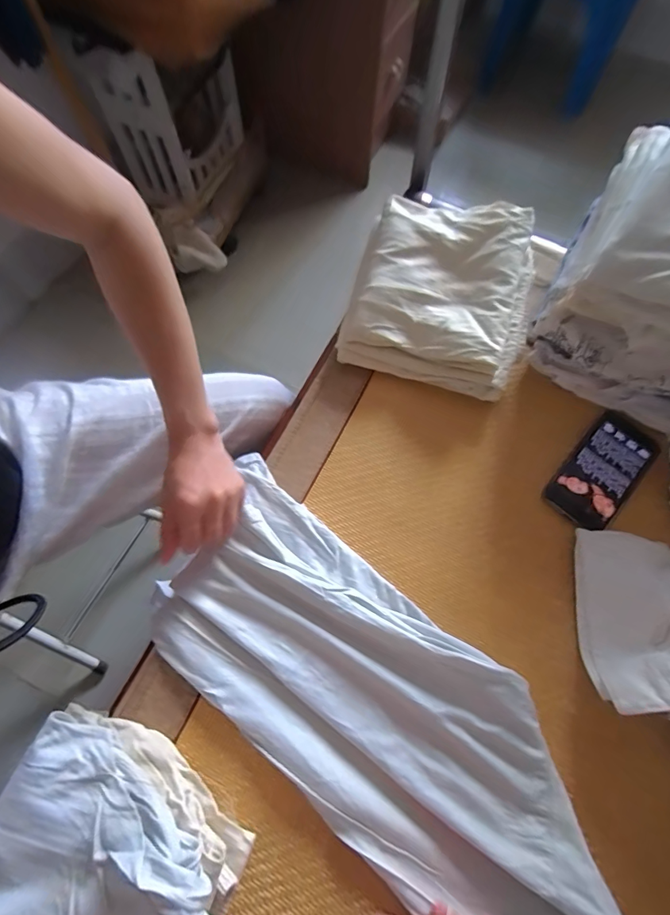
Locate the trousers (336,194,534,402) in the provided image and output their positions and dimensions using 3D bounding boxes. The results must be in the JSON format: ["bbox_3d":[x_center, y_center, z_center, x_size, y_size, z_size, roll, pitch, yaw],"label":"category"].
[{"bbox_3d":[0.127,-0.195,0.499,0.200,0.089,0.207,16,70,4],"label":"trousers"}]

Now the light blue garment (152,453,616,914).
[{"bbox_3d":[0.038,0.229,0.369,0.480,0.029,0.189,42,74,14],"label":"light blue garment"}]

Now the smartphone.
[{"bbox_3d":[0.303,0.013,0.467,0.072,0.012,0.148,42,74,12],"label":"smartphone"}]

